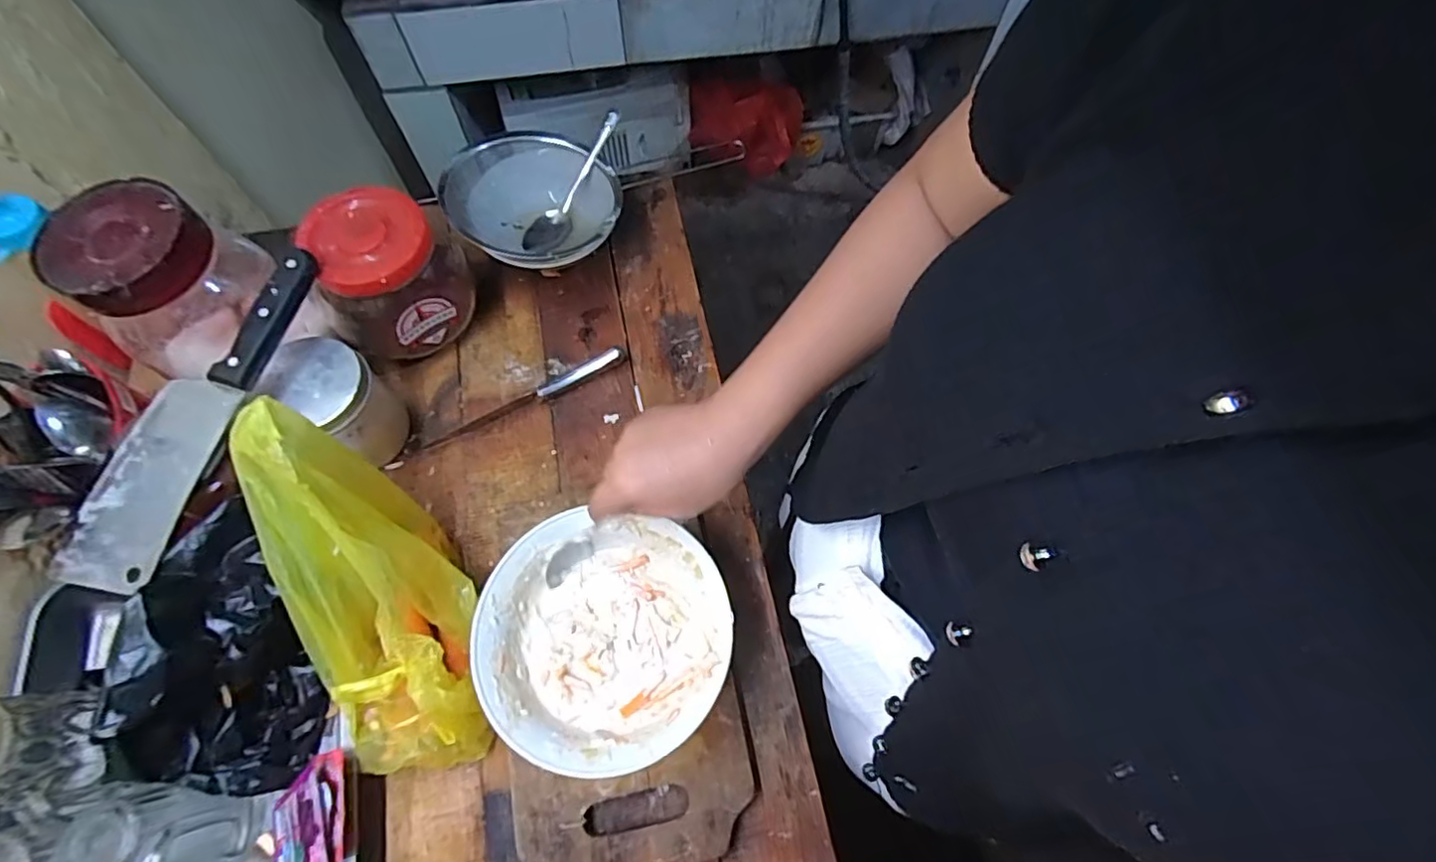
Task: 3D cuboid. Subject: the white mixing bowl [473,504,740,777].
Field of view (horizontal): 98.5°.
[{"bbox_3d":[-0.086,0.163,0.484,0.183,0.069,0.176,0,65,-1],"label":"white mixing bowl"}]

